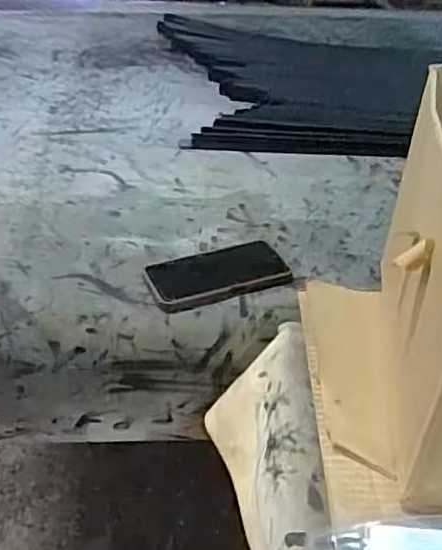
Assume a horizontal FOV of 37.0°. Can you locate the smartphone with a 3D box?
[{"bbox_3d":[-0.004,-0.002,0.770,0.159,0.007,0.090,-12,39,-20],"label":"smartphone"}]

